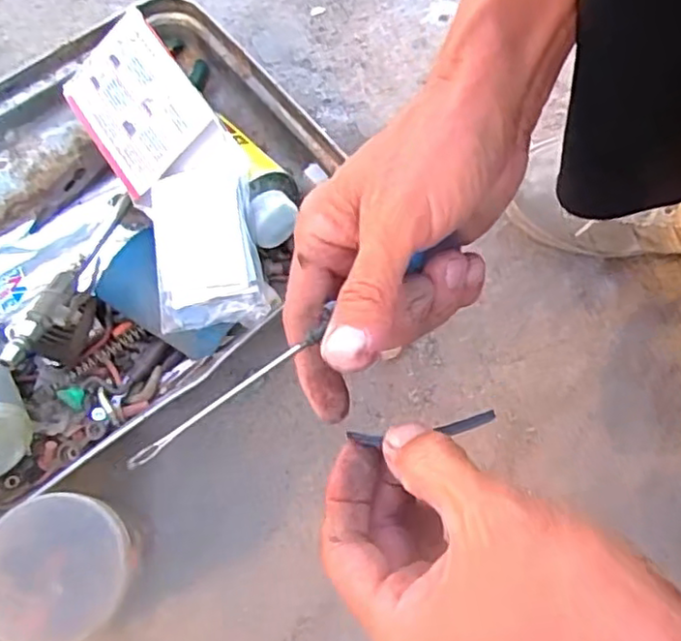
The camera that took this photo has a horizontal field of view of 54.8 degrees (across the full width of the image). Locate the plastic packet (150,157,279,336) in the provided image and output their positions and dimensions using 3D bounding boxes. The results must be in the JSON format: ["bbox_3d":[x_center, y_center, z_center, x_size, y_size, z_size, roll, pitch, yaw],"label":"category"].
[{"bbox_3d":[-0.092,-0.049,0.440,0.072,0.019,0.108,-13,85,9],"label":"plastic packet"}]

